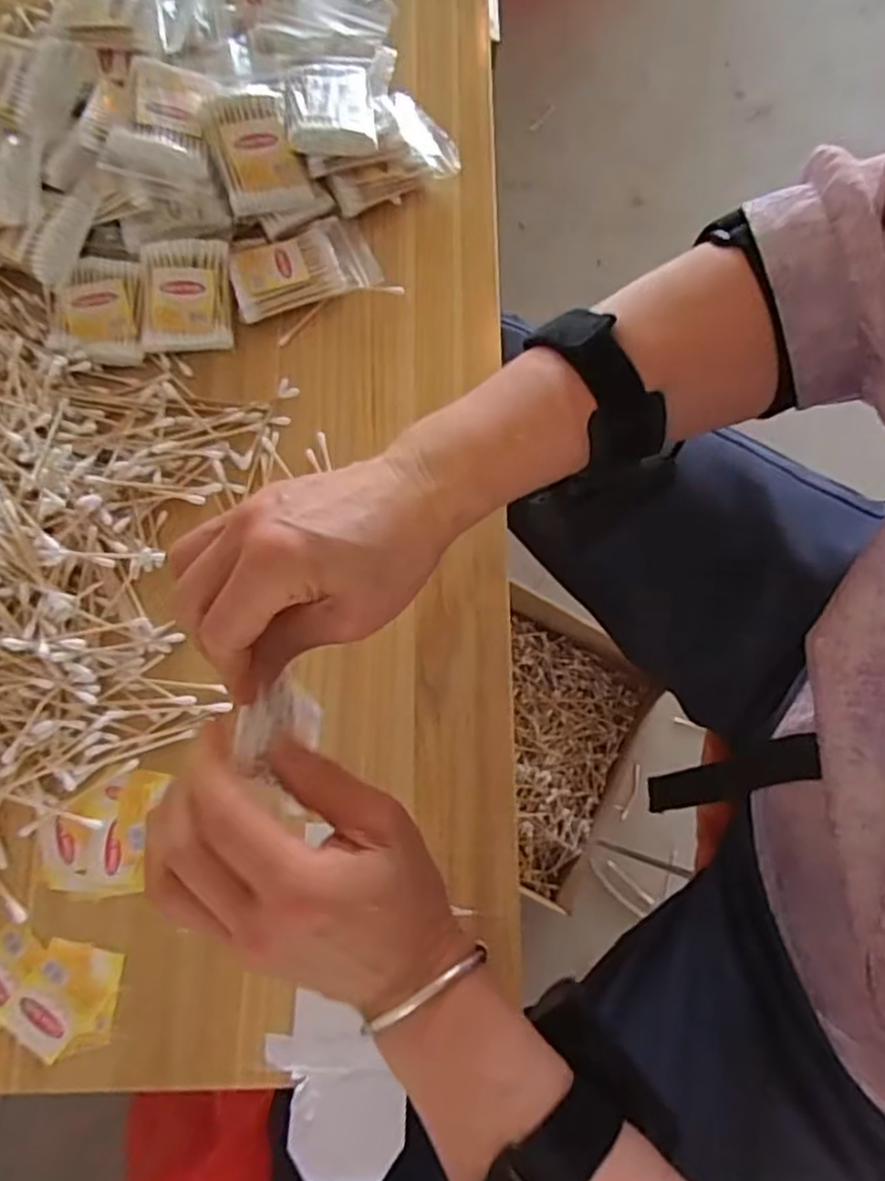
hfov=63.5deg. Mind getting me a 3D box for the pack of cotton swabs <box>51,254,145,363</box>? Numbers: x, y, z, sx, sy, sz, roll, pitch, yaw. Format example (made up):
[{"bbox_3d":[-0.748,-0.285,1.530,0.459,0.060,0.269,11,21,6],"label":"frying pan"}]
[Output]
[{"bbox_3d":[-0.227,-0.189,0.473,0.051,0.015,0.074,-7,75,-4],"label":"pack of cotton swabs"}]

